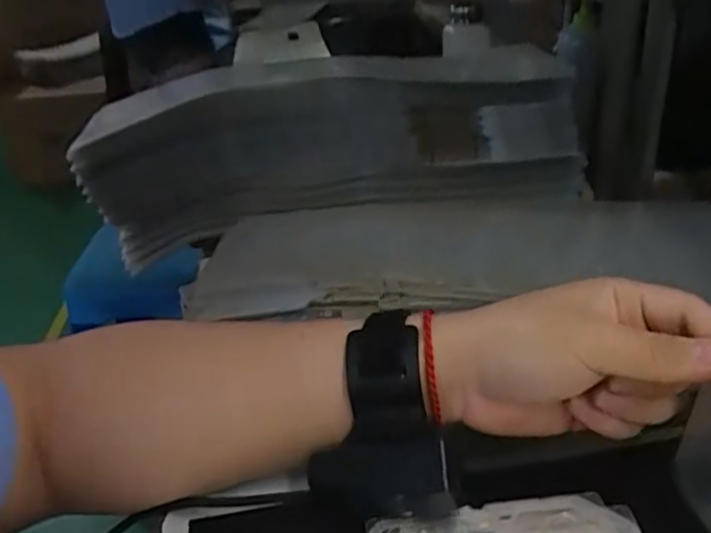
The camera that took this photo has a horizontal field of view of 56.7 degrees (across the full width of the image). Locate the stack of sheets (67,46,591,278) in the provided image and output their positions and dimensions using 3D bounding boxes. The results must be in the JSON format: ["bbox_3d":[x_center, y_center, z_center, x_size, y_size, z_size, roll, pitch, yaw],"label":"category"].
[{"bbox_3d":[-0.009,-0.101,0.543,0.406,0.127,0.068,-10,32,-10],"label":"stack of sheets"}]

